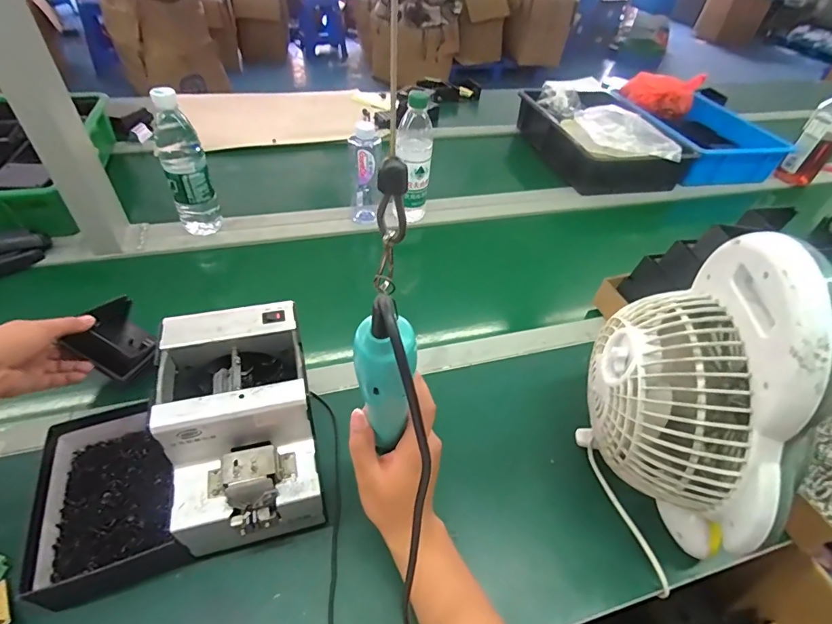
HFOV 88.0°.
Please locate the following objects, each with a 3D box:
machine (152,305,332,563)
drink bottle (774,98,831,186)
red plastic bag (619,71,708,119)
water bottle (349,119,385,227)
[{"bbox_3d":[-0.163,0.113,0.417,0.118,0.152,0.171,-9,47,-15],"label":"machine"},{"bbox_3d":[0.958,-0.424,1.003,0.084,0.237,0.068,36,52,26],"label":"drink bottle"},{"bbox_3d":[0.676,-0.611,1.195,0.184,0.085,0.110,22,47,14],"label":"red plastic bag"},{"bbox_3d":[-0.089,-0.238,0.774,0.057,0.189,0.054,-3,46,-9],"label":"water bottle"}]

